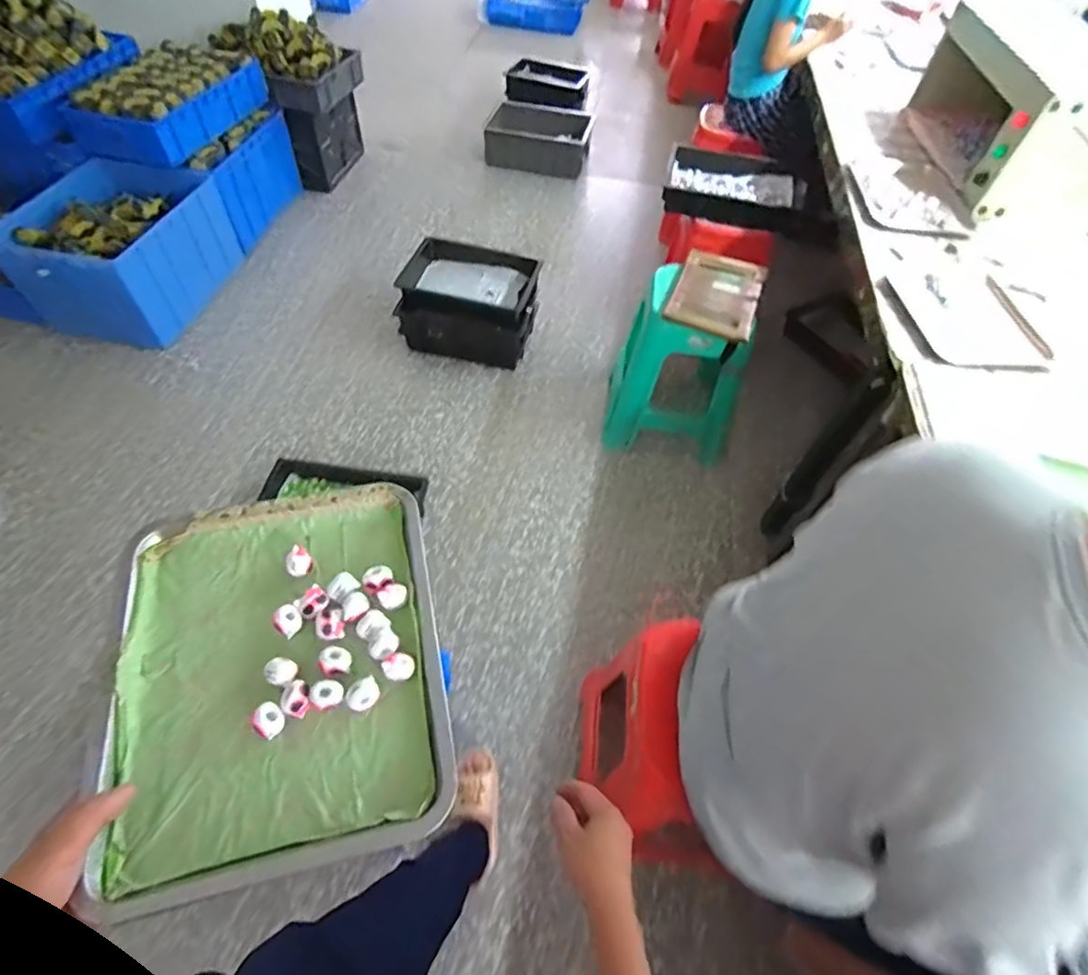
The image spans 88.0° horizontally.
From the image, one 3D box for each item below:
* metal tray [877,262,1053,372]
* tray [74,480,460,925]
[{"bbox_3d":[0.867,-0.356,1.155,0.260,0.034,0.343,-1,54,-8],"label":"metal tray"},{"bbox_3d":[-0.215,0.144,0.469,0.248,0.025,0.304,-11,59,-9],"label":"tray"}]

